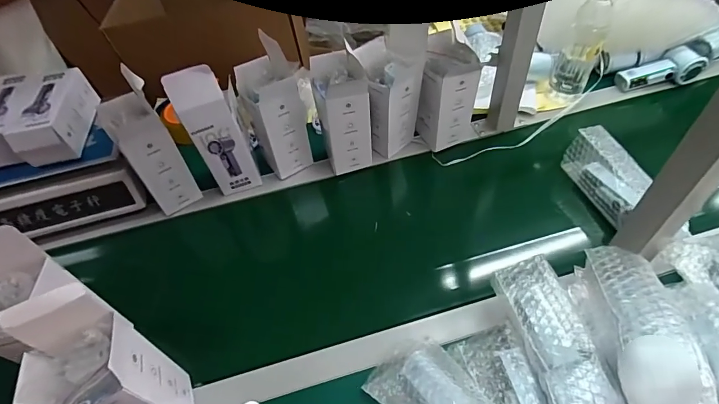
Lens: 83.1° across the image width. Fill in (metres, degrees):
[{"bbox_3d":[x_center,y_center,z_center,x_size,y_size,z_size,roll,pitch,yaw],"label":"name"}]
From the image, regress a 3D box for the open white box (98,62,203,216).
[{"bbox_3d":[-0.336,-0.084,0.655,0.079,0.211,0.077,-31,56,-17],"label":"open white box"}]

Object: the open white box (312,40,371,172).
[{"bbox_3d":[-0.028,-0.149,0.690,0.082,0.181,0.097,-13,53,-4],"label":"open white box"}]

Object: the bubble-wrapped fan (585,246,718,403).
[{"bbox_3d":[0.303,0.150,0.415,0.083,0.068,0.245,0,54,6],"label":"bubble-wrapped fan"}]

